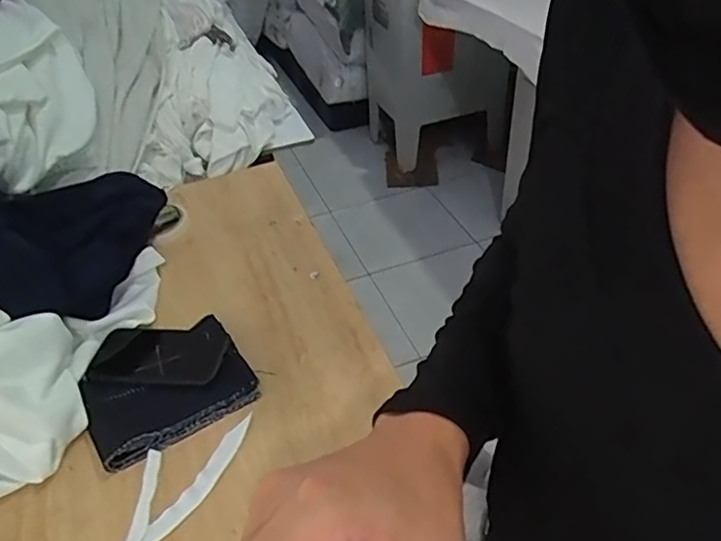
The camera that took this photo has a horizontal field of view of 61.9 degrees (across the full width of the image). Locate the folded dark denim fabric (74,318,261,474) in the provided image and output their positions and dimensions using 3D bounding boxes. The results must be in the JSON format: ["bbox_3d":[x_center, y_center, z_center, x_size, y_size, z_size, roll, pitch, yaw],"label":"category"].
[{"bbox_3d":[-0.221,0.112,0.662,0.164,0.024,0.171,-25,45,-21],"label":"folded dark denim fabric"}]

